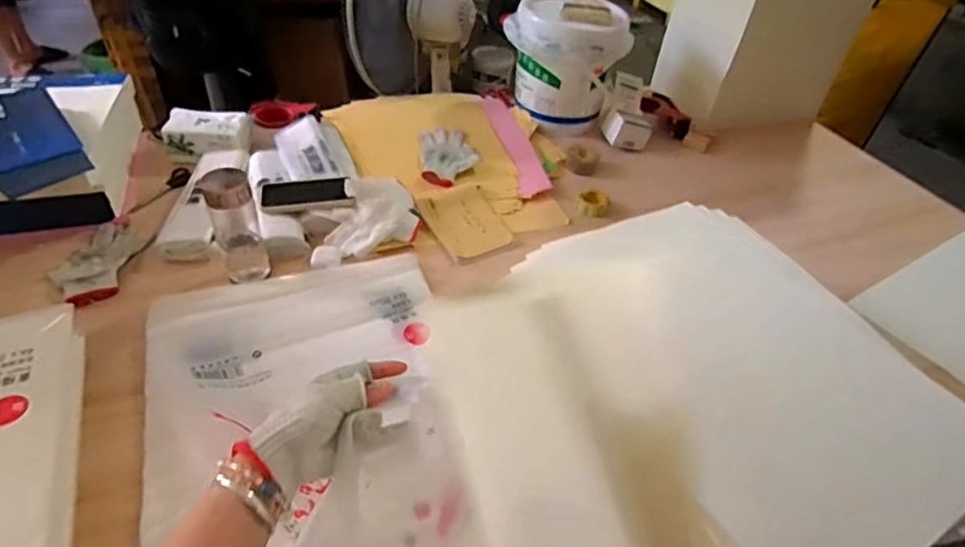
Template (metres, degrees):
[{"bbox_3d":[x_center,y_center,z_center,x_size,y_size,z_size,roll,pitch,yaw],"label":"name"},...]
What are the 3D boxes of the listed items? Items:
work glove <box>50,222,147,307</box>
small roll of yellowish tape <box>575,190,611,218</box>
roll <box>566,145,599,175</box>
[{"bbox_3d":[-0.623,-0.019,0.916,0.098,0.021,0.187,2,43,-4],"label":"work glove"},{"bbox_3d":[0.226,-0.144,1.150,0.066,0.028,0.060,12,43,7],"label":"small roll of yellowish tape"},{"bbox_3d":[0.225,-0.257,1.266,0.067,0.038,0.067,3,43,-3],"label":"roll"}]

